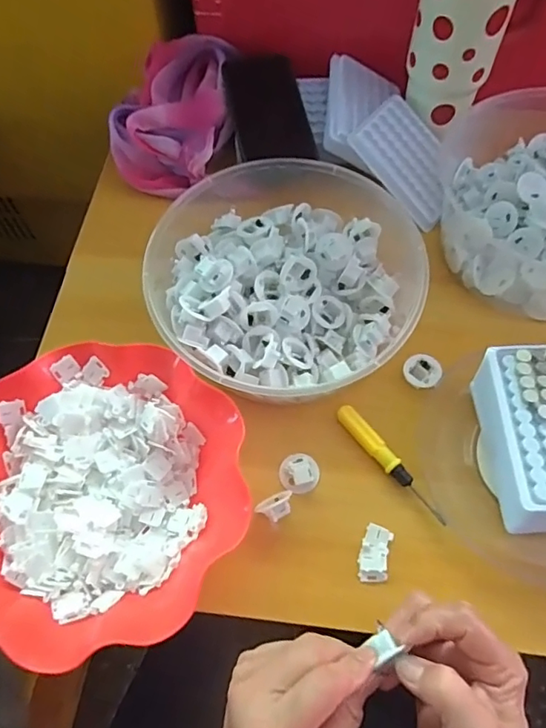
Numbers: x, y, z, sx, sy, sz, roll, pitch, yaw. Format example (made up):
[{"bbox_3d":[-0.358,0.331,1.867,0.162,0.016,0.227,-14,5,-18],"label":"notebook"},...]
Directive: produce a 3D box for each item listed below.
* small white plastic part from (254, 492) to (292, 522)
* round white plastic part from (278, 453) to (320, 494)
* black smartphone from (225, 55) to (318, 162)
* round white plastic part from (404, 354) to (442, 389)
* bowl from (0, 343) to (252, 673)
[{"bbox_3d":[0.003,0.114,0.413,0.030,0.023,0.017,-25,66,-11],"label":"small white plastic part"},{"bbox_3d":[0.021,0.088,0.430,0.031,0.015,0.031,0,63,1],"label":"round white plastic part"},{"bbox_3d":[-0.005,-0.278,0.565,0.074,0.013,0.149,-10,64,-4],"label":"black smartphone"},{"bbox_3d":[0.131,0.006,0.464,0.031,0.006,0.030,0,63,1],"label":"round white plastic part"},{"bbox_3d":[-0.132,0.094,0.396,0.217,0.055,0.214,0,63,1],"label":"bowl"}]

